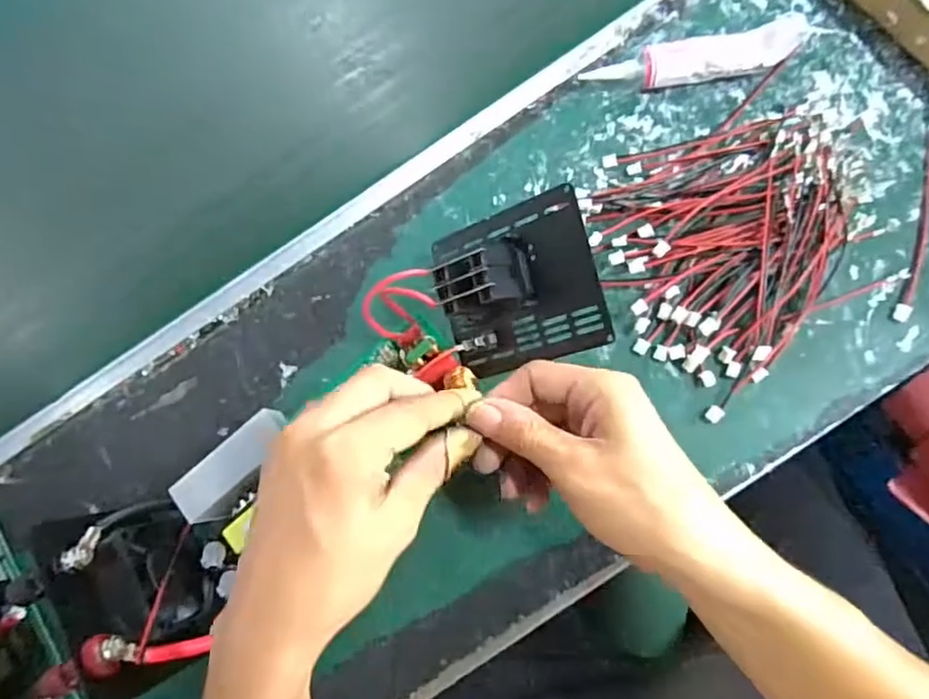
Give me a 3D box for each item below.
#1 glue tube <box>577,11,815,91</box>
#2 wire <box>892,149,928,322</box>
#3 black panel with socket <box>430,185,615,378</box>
[{"bbox_3d":[0.148,-0.181,0.385,0.133,0.024,0.030,-12,76,6],"label":"glue tube"},{"bbox_3d":[0.268,-0.072,0.354,0.010,0.009,0.118,18,81,12],"label":"wire"},{"bbox_3d":[0.023,-0.034,0.335,0.094,0.037,0.086,-16,86,32],"label":"black panel with socket"}]

